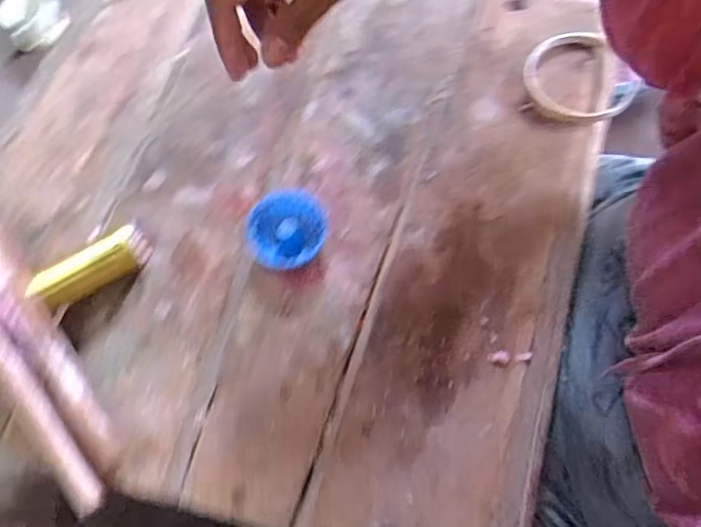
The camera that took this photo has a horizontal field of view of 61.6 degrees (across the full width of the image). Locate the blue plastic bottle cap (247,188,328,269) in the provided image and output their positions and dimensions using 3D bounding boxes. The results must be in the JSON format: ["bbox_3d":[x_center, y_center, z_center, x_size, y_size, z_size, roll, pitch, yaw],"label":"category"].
[{"bbox_3d":[-0.050,-0.026,0.463,0.061,0.019,0.064,-2,68,4],"label":"blue plastic bottle cap"}]

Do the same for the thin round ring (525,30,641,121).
[{"bbox_3d":[0.195,-0.159,0.504,0.082,0.017,0.095,-21,68,-3],"label":"thin round ring"}]

